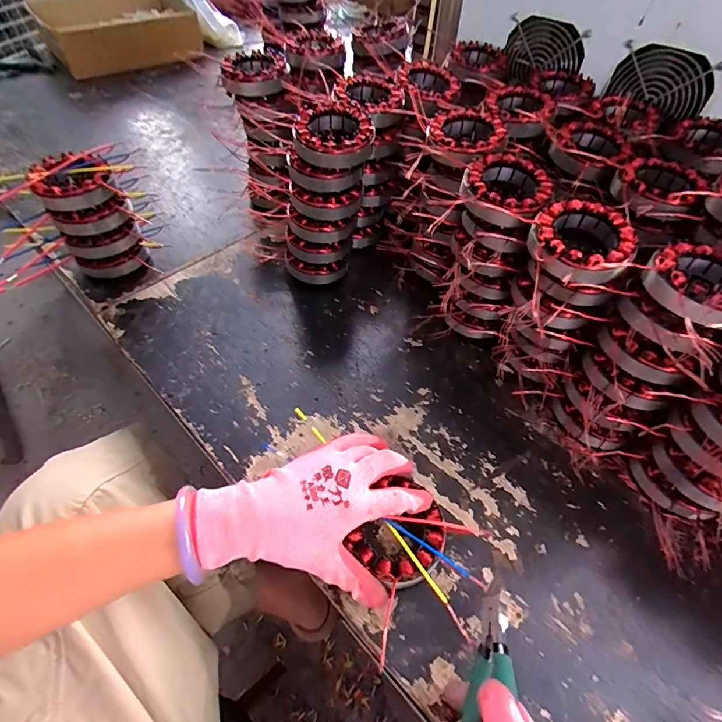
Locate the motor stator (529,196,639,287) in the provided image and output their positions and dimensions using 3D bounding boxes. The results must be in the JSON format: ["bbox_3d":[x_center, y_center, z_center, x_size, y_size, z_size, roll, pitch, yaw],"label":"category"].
[{"bbox_3d":[0.197,-0.109,0.365,0.084,0.022,0.088,30,59,19],"label":"motor stator"}]

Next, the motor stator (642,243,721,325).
[{"bbox_3d":[0.280,-0.058,0.338,0.094,0.042,0.084,-18,56,-14],"label":"motor stator"}]

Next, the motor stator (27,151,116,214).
[{"bbox_3d":[-0.342,-0.211,0.486,0.080,0.037,0.093,-34,61,-22],"label":"motor stator"}]

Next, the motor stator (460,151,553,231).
[{"bbox_3d":[0.141,-0.167,0.406,0.086,0.032,0.102,25,57,16],"label":"motor stator"}]

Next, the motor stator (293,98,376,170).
[{"bbox_3d":[-0.031,-0.248,0.453,0.086,0.039,0.087,-4,54,-4],"label":"motor stator"}]

